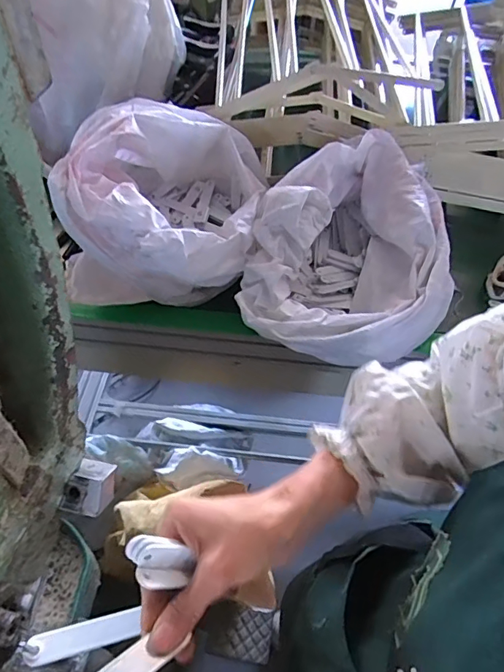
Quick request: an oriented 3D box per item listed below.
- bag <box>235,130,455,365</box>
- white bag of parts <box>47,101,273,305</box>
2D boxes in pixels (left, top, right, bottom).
[{"bbox_3d":[0.147,-0.144,0.735,0.292,0.180,0.362,5,53,1],"label":"bag"},{"bbox_3d":[-0.132,-0.212,0.738,0.298,0.192,0.298,1,53,-2],"label":"white bag of parts"}]

